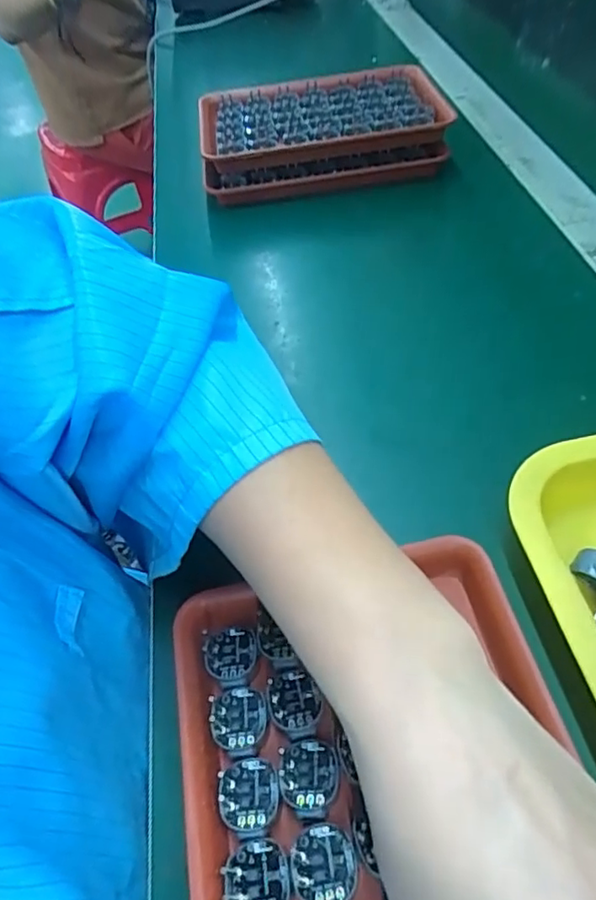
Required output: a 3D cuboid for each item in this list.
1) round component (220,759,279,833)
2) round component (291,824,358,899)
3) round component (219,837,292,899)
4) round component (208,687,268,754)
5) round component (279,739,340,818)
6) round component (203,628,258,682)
[{"bbox_3d":[-0.021,0.143,0.243,0.025,0.004,0.026,-3,50,4],"label":"round component"},{"bbox_3d":[0.010,0.160,0.223,0.025,0.004,0.027,2,50,8],"label":"round component"},{"bbox_3d":[-0.016,0.165,0.222,0.026,0.004,0.028,-3,50,4],"label":"round component"},{"bbox_3d":[-0.027,0.121,0.262,0.026,0.006,0.026,-3,50,4],"label":"round component"},{"bbox_3d":[0.004,0.137,0.244,0.024,0.004,0.028,1,50,7],"label":"round component"},{"bbox_3d":[-0.032,0.097,0.280,0.024,0.006,0.024,-4,47,4],"label":"round component"}]

